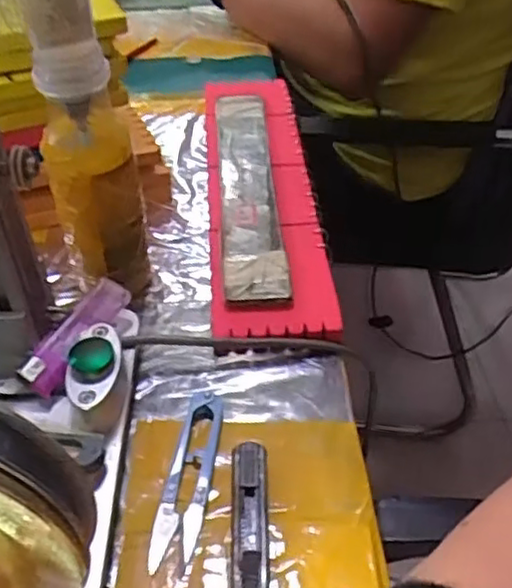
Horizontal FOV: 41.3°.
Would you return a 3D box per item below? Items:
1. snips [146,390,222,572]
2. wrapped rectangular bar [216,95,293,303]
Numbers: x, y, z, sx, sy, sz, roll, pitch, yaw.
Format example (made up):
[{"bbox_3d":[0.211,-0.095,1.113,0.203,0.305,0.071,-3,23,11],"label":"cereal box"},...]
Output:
[{"bbox_3d":[-0.034,0.095,0.356,0.023,0.009,0.100,6,43,5],"label":"snips"},{"bbox_3d":[-0.007,-0.090,0.535,0.043,0.016,0.279,-2,43,-3],"label":"wrapped rectangular bar"}]

